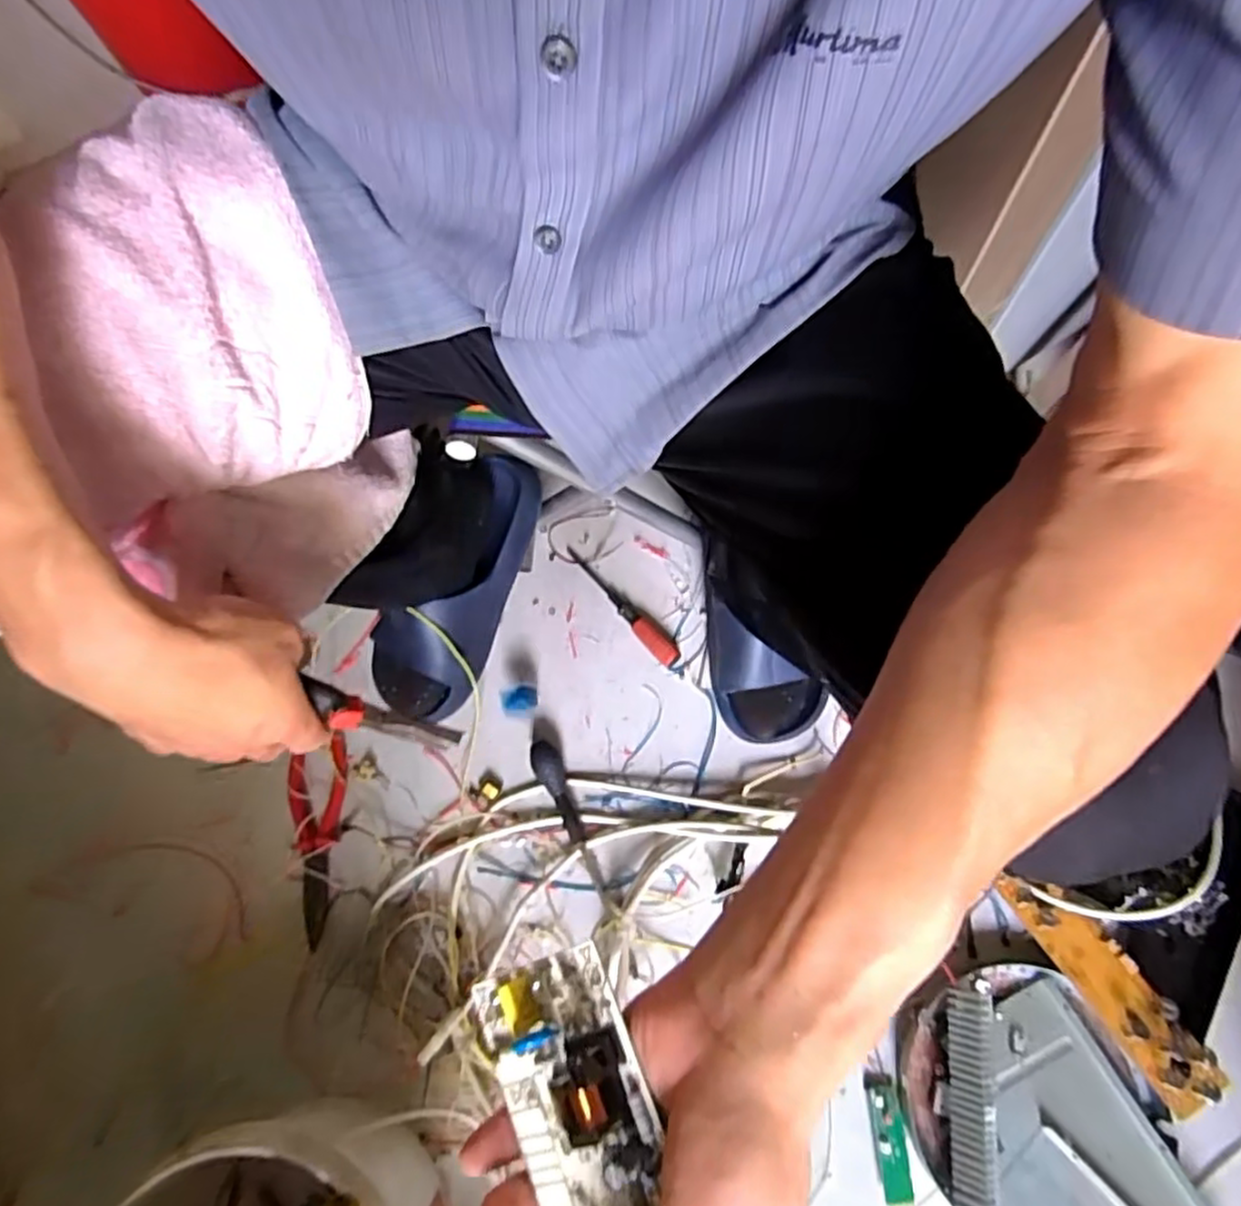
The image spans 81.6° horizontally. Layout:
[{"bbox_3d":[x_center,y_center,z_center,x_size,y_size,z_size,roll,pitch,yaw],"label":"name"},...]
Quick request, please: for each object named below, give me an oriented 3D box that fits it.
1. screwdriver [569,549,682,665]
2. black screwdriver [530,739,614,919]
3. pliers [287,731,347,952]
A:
[{"bbox_3d":[0.000,-0.001,0.738,0.025,0.025,0.166,-40,73,-11],"label":"screwdriver"},{"bbox_3d":[-0.046,0.206,0.663,0.027,0.022,0.162,-22,71,-5],"label":"black screwdriver"},{"bbox_3d":[-0.297,0.224,0.694,0.055,0.011,0.187,-3,70,1],"label":"pliers"}]

